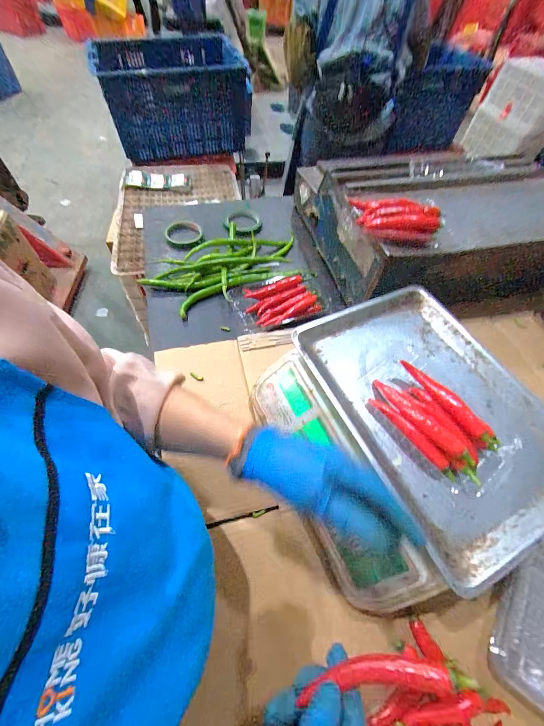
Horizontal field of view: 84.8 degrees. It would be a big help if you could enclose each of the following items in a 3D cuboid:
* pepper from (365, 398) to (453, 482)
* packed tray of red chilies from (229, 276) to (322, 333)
[{"bbox_3d":[0.165,0.084,0.350,0.015,0.015,0.119,-32,65,-20],"label":"pepper"},{"bbox_3d":[0.008,-0.125,0.589,0.156,0.026,0.116,-18,61,-13],"label":"packed tray of red chilies"}]

